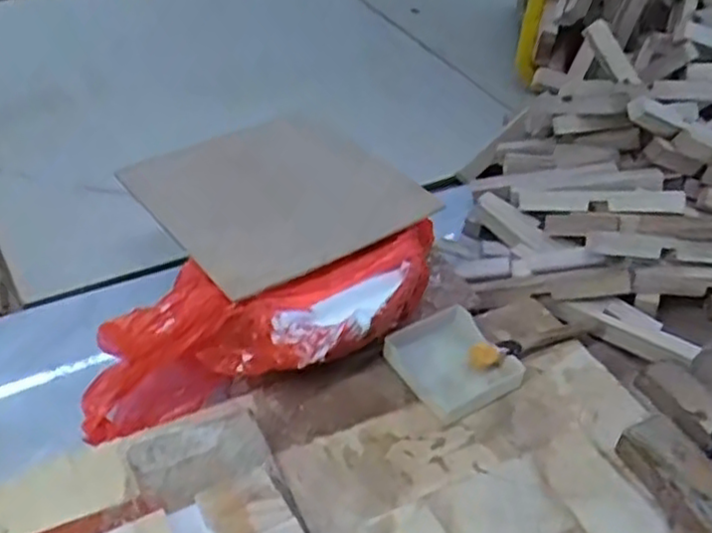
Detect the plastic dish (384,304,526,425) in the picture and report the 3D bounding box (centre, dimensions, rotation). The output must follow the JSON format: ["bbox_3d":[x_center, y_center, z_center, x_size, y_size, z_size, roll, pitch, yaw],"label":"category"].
[{"bbox_3d":[0.067,0.067,0.512,0.069,0.019,0.075,-23,48,-27],"label":"plastic dish"}]

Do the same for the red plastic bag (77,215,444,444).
[{"bbox_3d":[-0.058,0.045,0.485,0.260,0.099,0.085,-21,46,-8],"label":"red plastic bag"}]

